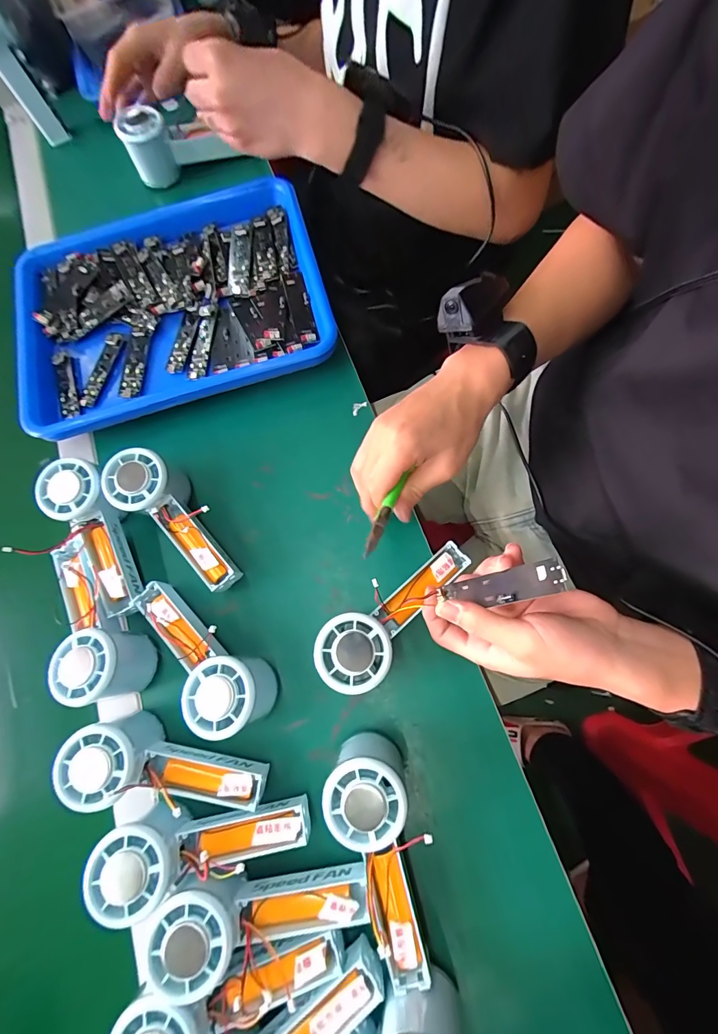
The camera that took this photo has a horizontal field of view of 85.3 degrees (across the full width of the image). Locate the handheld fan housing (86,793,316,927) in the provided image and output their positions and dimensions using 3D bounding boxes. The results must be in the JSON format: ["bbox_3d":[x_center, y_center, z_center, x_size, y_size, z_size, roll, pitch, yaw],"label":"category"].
[{"bbox_3d":[-0.114,0.238,0.294,0.148,0.058,0.057,-18,74,0],"label":"handheld fan housing"}]

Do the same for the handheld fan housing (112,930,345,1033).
[{"bbox_3d":[-0.085,0.324,0.264,0.148,0.049,0.051,-19,78,-4],"label":"handheld fan housing"}]

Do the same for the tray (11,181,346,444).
[{"bbox_3d":[-0.211,-0.233,0.433,0.341,0.037,0.255,-16,75,3],"label":"tray"}]

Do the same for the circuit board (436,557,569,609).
[{"bbox_3d":[0.096,0.048,0.270,0.008,0.087,0.020,27,52,-36],"label":"circuit board"}]

